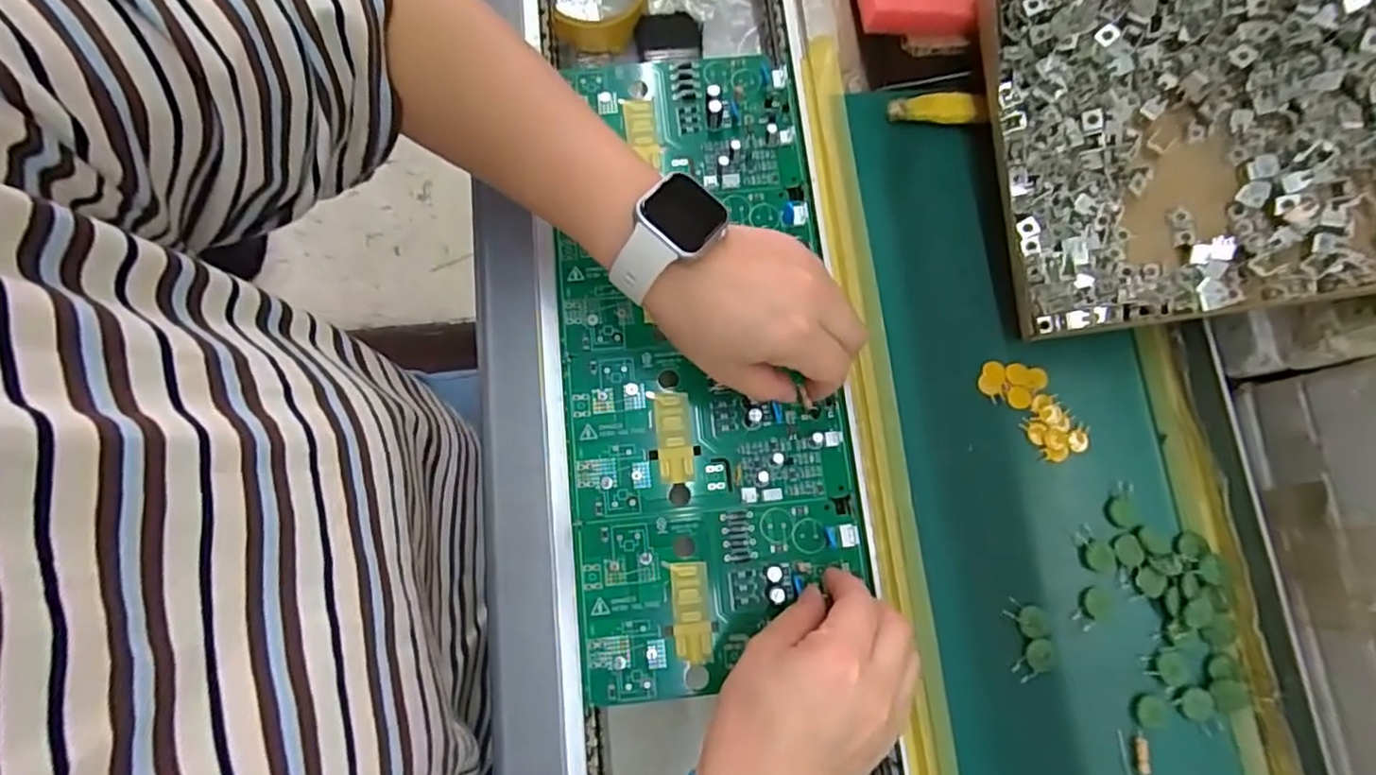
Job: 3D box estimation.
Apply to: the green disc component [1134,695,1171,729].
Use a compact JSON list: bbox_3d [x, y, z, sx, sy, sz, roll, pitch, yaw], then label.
[{"bbox_3d":[0.248,0.173,0.341,0.017,0.004,0.015,16,78,3],"label":"green disc component"}]

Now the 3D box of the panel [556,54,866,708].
[{"bbox_3d":[0.010,-0.023,0.381,0.167,0.014,0.383,2,79,0],"label":"panel"}]

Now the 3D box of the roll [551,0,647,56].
[{"bbox_3d":[-0.071,-0.316,0.516,0.076,0.028,0.087,-7,78,-2],"label":"roll"}]

